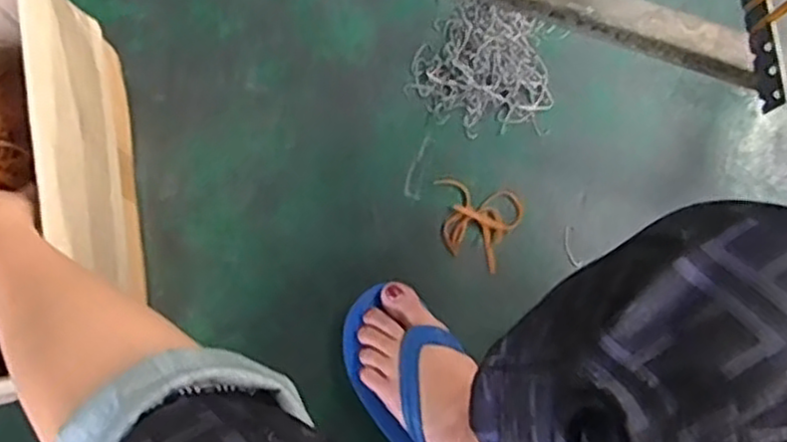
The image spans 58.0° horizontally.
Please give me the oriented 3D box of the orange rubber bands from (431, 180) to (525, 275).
[{"bbox_3d":[0.080,0.004,0.685,0.081,0.005,0.077,13,80,2],"label":"orange rubber bands"}]

